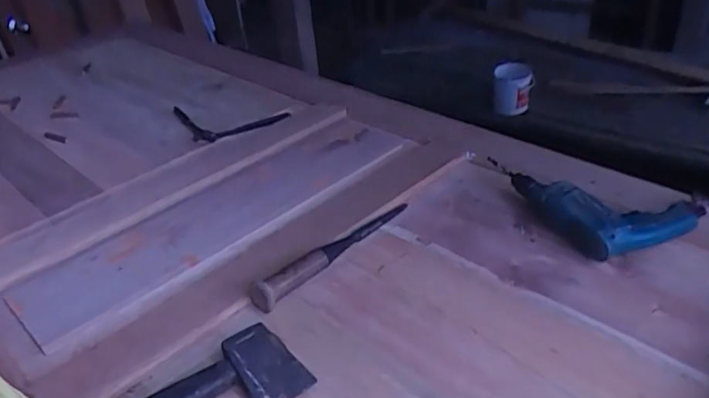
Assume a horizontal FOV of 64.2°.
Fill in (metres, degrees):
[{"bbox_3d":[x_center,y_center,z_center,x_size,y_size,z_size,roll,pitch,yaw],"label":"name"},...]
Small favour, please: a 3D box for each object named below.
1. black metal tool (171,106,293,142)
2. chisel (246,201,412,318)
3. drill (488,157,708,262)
[{"bbox_3d":[-0.305,-0.167,1.280,0.291,0.025,0.132,5,34,16],"label":"black metal tool"},{"bbox_3d":[-0.025,0.071,0.886,0.050,0.031,0.326,25,44,38],"label":"chisel"},{"bbox_3d":[0.399,-0.020,0.935,0.239,0.065,0.293,-15,34,-15],"label":"drill"}]

